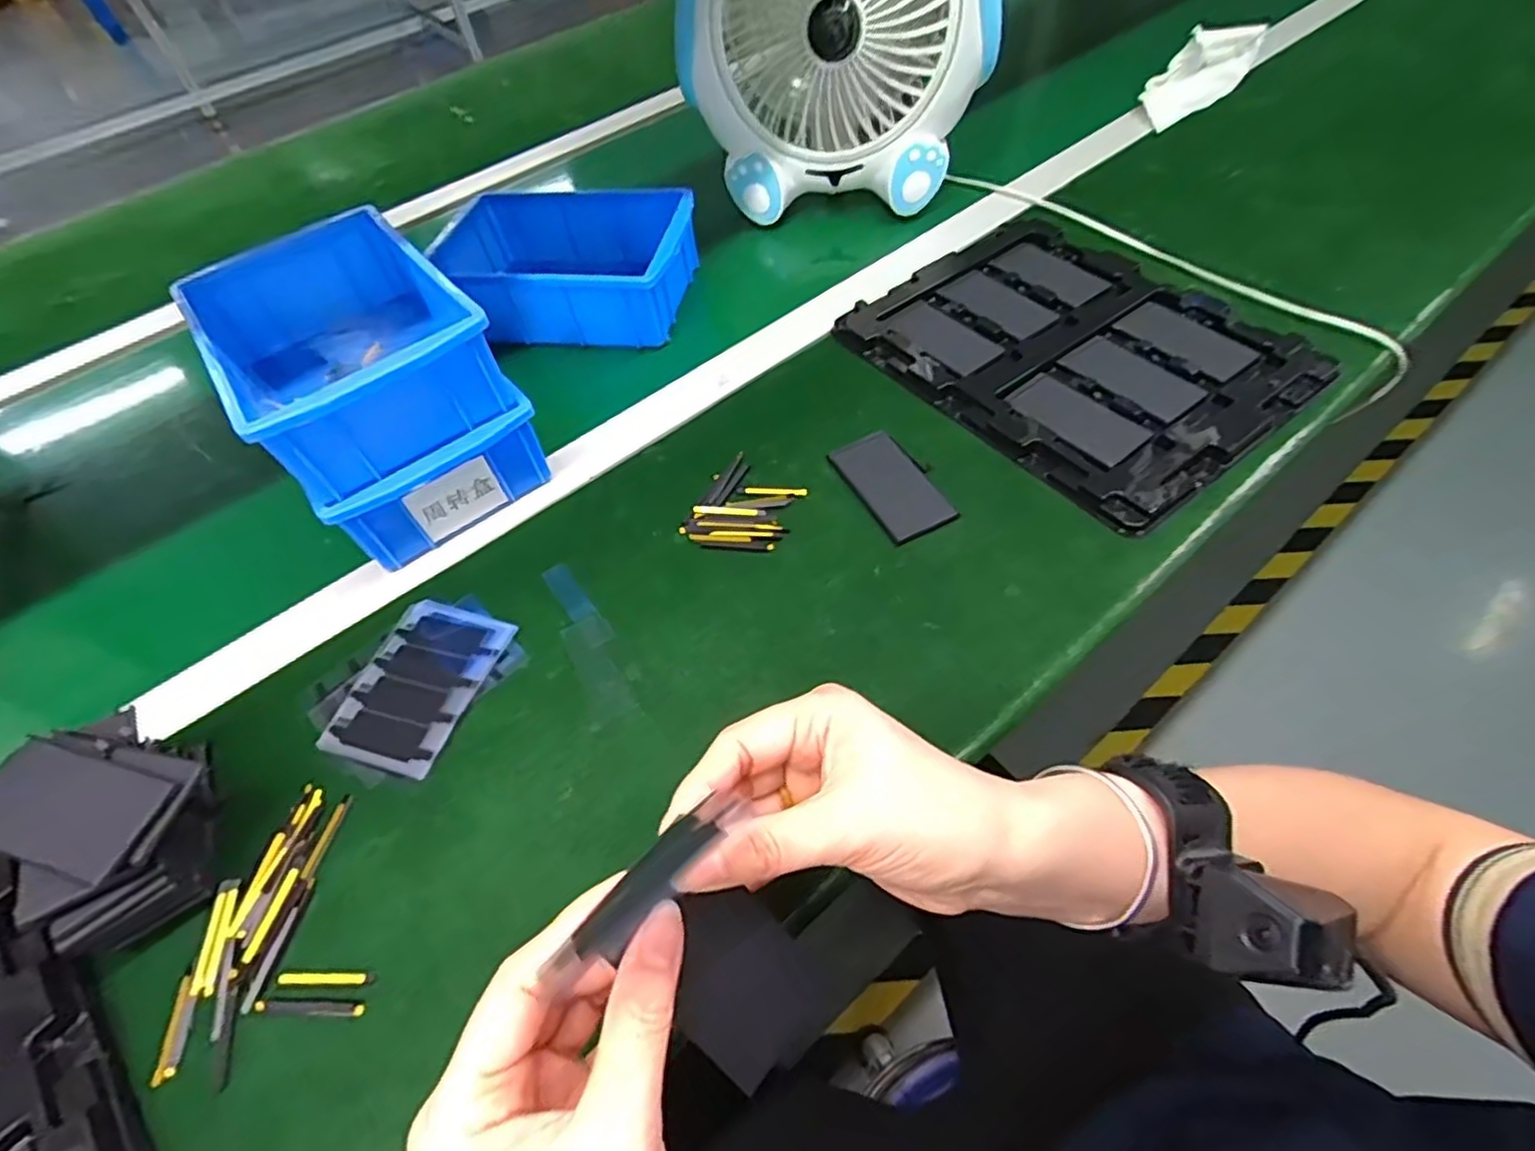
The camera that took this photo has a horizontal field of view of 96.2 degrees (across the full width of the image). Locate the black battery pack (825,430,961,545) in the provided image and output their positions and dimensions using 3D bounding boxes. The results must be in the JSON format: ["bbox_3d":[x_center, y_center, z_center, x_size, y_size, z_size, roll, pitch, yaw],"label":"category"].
[{"bbox_3d":[0.081,-0.060,0.443,0.049,0.005,0.088,-24,56,-11],"label":"black battery pack"}]

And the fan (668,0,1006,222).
[{"bbox_3d":[0.055,-0.457,0.558,0.259,0.244,0.126,-2,55,4],"label":"fan"}]

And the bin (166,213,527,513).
[{"bbox_3d":[-0.262,-0.144,0.427,0.121,0.068,0.199,-35,59,-18],"label":"bin"}]

